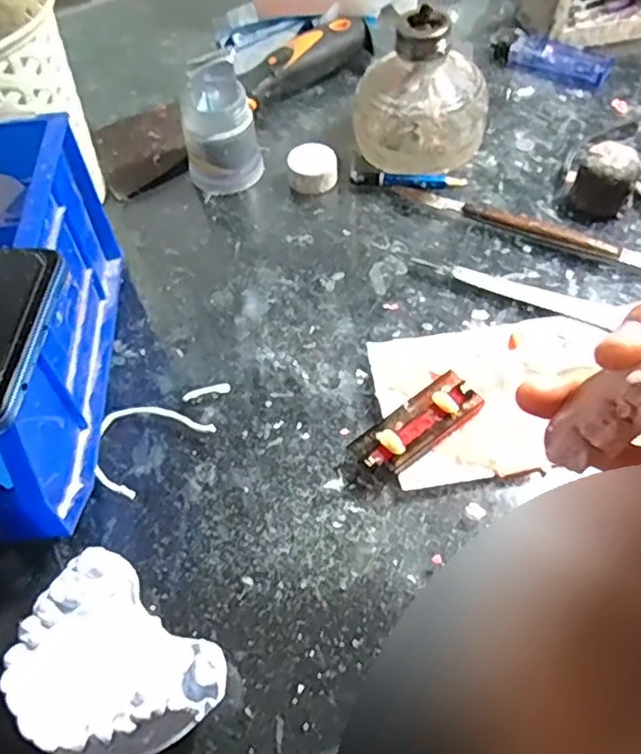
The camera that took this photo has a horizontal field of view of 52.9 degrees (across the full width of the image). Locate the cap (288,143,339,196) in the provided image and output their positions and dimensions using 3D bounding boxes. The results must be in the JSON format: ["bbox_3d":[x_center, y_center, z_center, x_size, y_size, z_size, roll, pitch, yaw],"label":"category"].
[{"bbox_3d":[-0.004,-0.121,0.377,0.028,0.020,0.028,-2,55,3],"label":"cap"}]

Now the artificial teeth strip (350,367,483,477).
[{"bbox_3d":[0.042,0.020,0.277,0.058,0.010,0.021,-34,60,-18],"label":"artificial teeth strip"}]

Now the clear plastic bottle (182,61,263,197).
[{"bbox_3d":[-0.058,-0.144,0.365,0.043,0.069,0.036,-10,55,-3],"label":"clear plastic bottle"}]

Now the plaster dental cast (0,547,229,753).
[{"bbox_3d":[-0.070,0.100,0.219,0.066,0.031,0.053,33,63,24],"label":"plaster dental cast"}]

